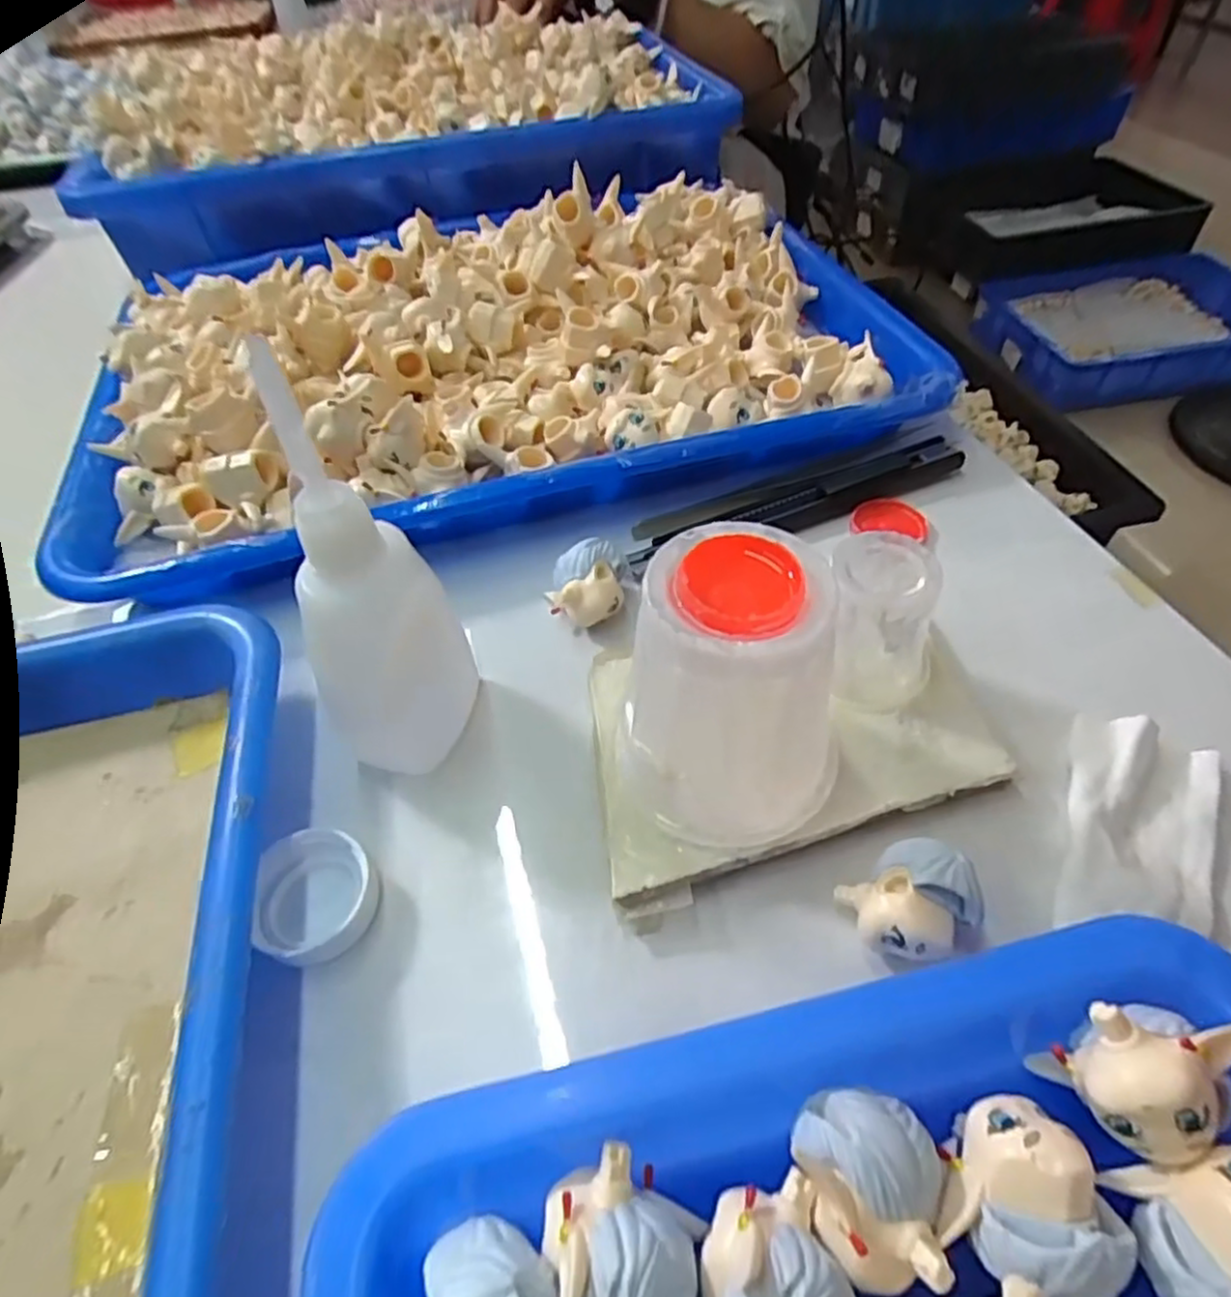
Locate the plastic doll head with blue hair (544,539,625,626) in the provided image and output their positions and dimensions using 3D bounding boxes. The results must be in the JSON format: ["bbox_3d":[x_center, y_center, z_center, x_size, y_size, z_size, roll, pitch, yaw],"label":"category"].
[{"bbox_3d":[-0.009,-0.018,0.232,0.023,0.024,0.019,-6,49,-2],"label":"plastic doll head with blue hair"}]

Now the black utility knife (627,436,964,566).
[{"bbox_3d":[0.067,-0.053,0.264,0.130,0.010,0.018,-19,51,-12],"label":"black utility knife"}]

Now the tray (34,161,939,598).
[{"bbox_3d":[-0.053,-0.137,0.319,0.329,0.047,0.245,-13,50,-8],"label":"tray"}]

